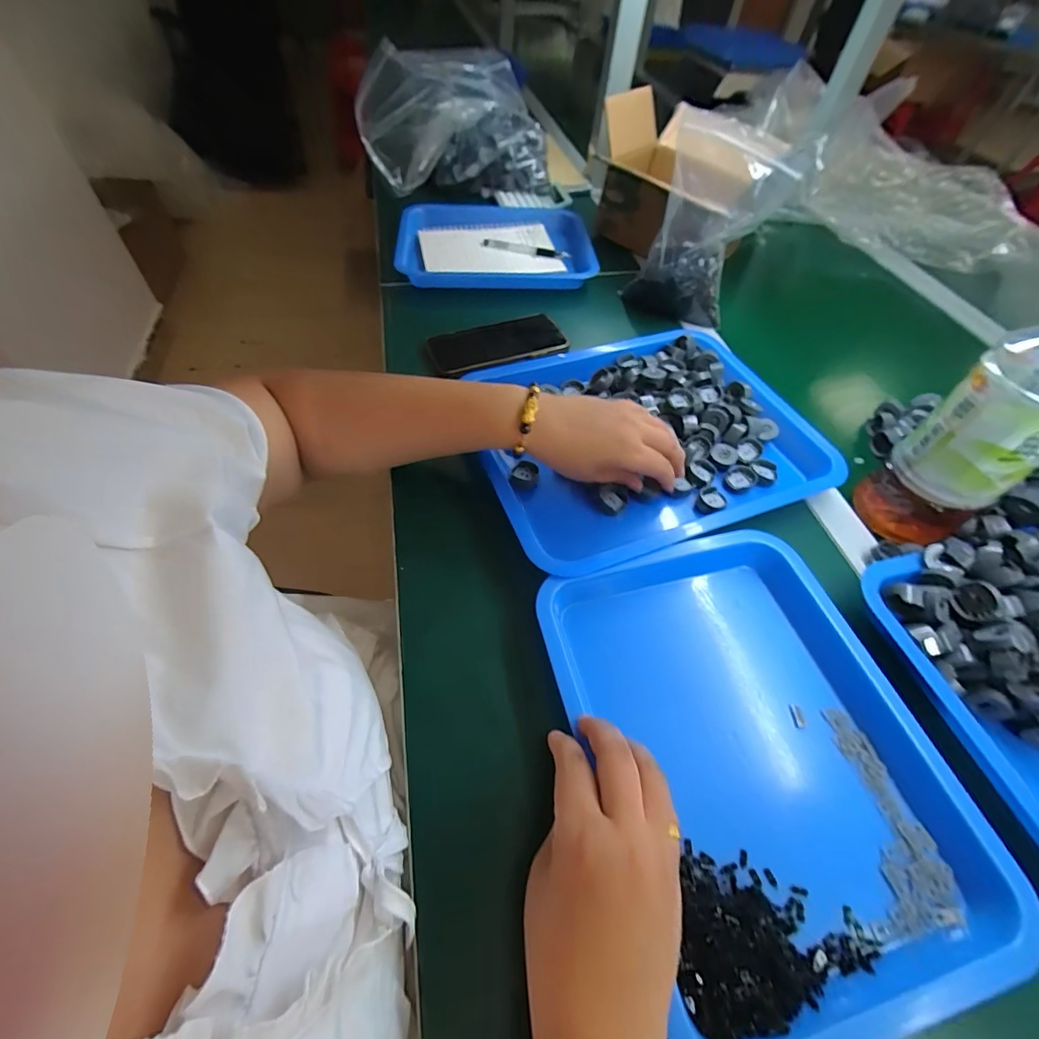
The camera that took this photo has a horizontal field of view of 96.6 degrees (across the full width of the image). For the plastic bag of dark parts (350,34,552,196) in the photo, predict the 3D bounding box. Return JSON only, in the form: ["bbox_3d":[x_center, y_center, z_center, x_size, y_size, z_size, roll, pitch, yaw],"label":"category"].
[{"bbox_3d":[-0.091,-0.577,0.679,0.271,0.151,0.103,-11,56,-13],"label":"plastic bag of dark parts"}]

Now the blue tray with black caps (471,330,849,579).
[{"bbox_3d":[0.121,-0.087,0.470,0.318,0.038,0.253,-16,58,-16],"label":"blue tray with black caps"}]

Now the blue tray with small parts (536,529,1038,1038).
[{"bbox_3d":[0.159,0.146,0.319,0.230,0.043,0.275,-11,56,-13],"label":"blue tray with small parts"}]

